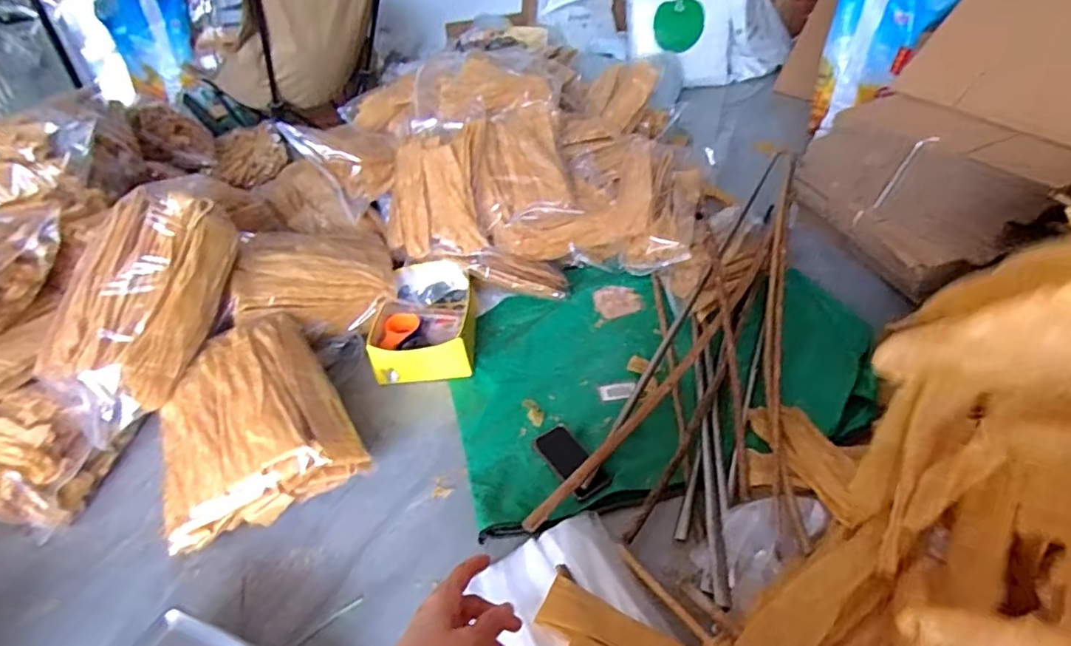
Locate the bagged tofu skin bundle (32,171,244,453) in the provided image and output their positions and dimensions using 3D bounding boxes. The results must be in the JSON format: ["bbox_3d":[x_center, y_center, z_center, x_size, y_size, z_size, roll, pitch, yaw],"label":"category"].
[{"bbox_3d":[-0.753,-0.039,1.106,0.187,0.198,0.501,15,77,25],"label":"bagged tofu skin bundle"}]

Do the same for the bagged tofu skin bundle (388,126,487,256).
[{"bbox_3d":[-0.271,-0.345,1.526,0.262,0.073,0.368,-5,80,6],"label":"bagged tofu skin bundle"}]

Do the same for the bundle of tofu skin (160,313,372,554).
[{"bbox_3d":[-0.547,0.185,1.105,0.332,0.130,0.403,-25,58,-17],"label":"bundle of tofu skin"}]

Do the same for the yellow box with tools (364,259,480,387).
[{"bbox_3d":[-0.265,-0.006,1.412,0.236,0.132,0.323,-7,38,-1],"label":"yellow box with tools"}]

